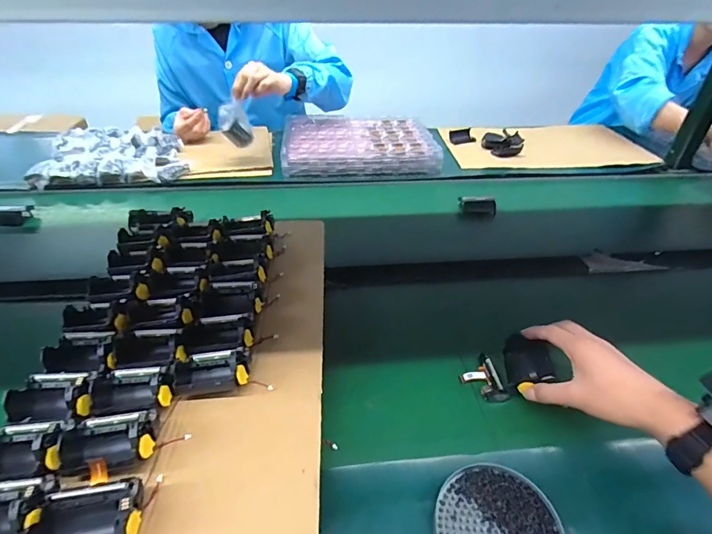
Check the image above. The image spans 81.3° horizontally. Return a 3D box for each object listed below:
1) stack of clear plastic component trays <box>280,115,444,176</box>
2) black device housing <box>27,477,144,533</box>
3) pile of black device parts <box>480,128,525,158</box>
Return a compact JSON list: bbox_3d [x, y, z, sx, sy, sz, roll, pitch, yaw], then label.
[{"bbox_3d":[0.000,-0.324,1.093,0.383,0.057,0.315,-3,39,-7],"label":"stack of clear plastic component trays"},{"bbox_3d":[-0.214,0.205,0.330,0.074,0.043,0.051,-5,39,-9],"label":"black device housing"},{"bbox_3d":[0.411,-0.354,1.163,0.111,0.034,0.150,12,40,12],"label":"pile of black device parts"}]

